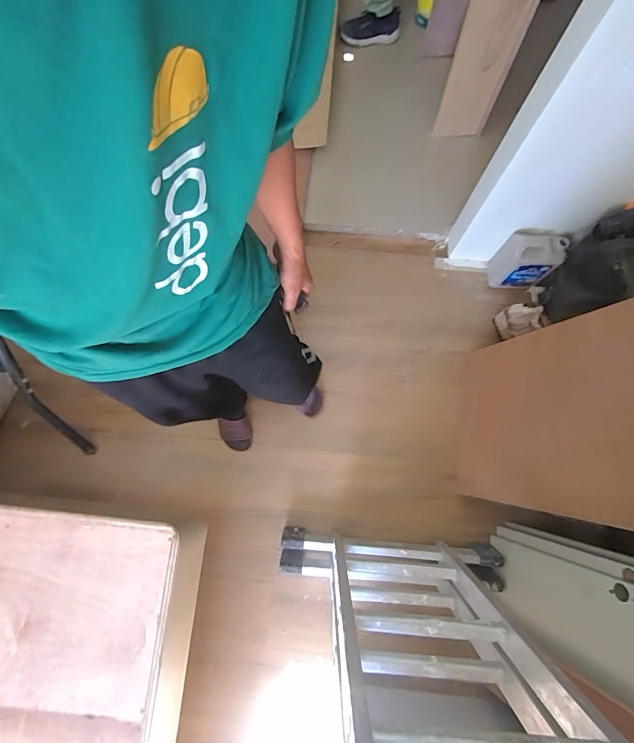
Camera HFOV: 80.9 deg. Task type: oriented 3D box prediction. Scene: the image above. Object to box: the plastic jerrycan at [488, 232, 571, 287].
[{"bbox_3d":[0.721,-0.386,1.296,0.168,0.210,0.112,2,76,1],"label":"plastic jerrycan"}]

